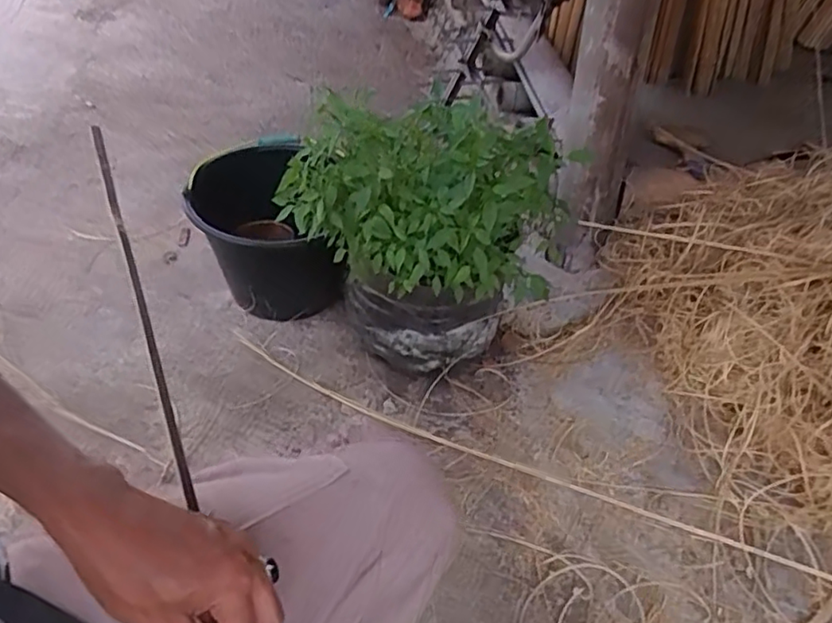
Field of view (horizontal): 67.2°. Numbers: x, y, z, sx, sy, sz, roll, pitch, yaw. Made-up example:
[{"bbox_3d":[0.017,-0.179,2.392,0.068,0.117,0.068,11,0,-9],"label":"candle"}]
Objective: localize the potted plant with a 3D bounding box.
[{"bbox_3d":[0.007,-0.088,0.870,0.345,0.338,0.244,19,44,16],"label":"potted plant"}]

